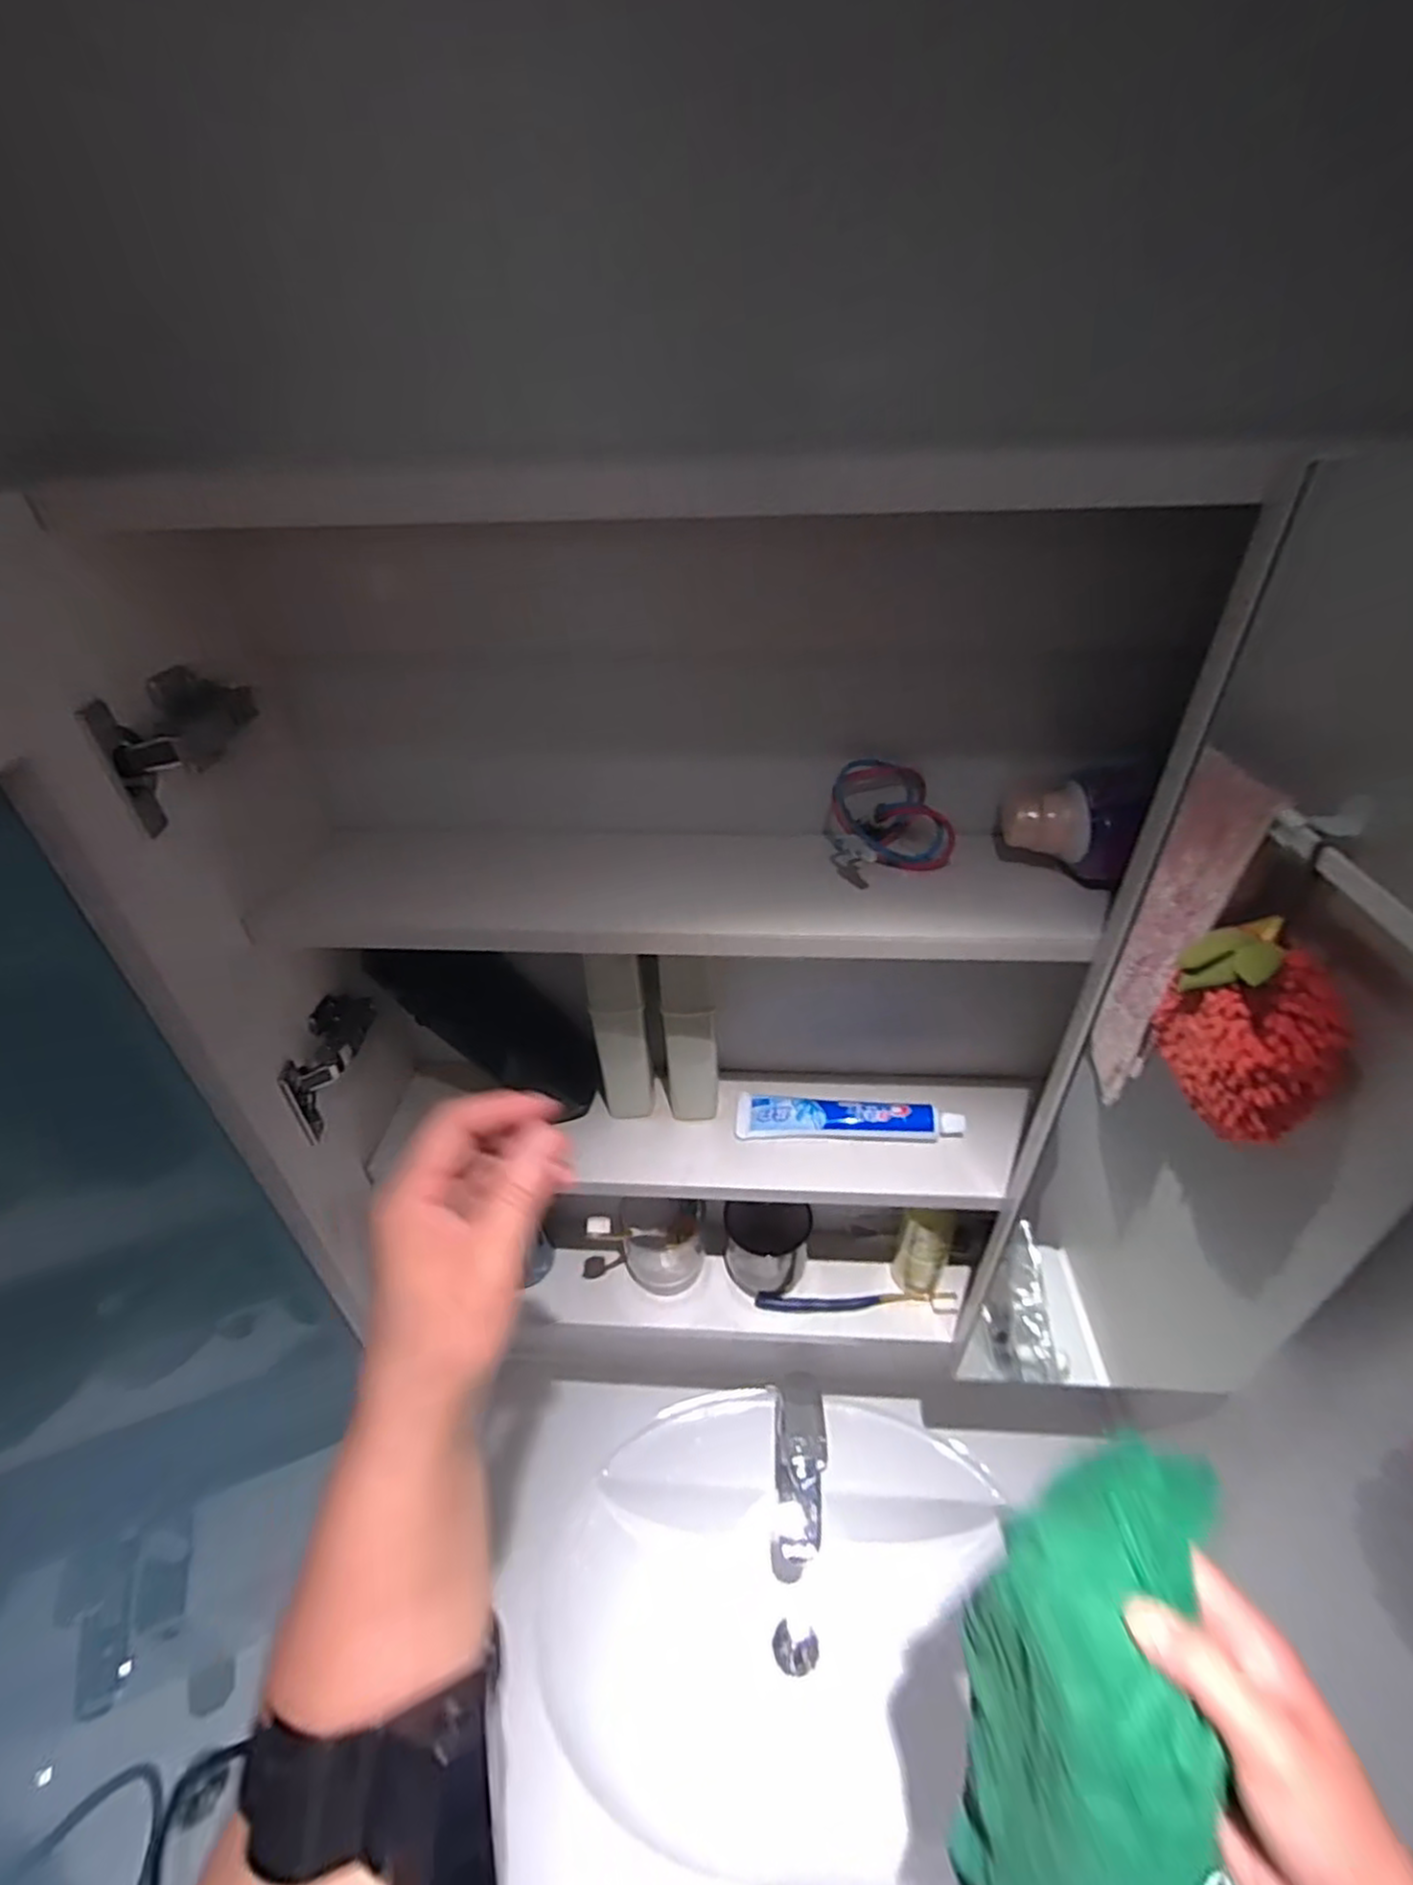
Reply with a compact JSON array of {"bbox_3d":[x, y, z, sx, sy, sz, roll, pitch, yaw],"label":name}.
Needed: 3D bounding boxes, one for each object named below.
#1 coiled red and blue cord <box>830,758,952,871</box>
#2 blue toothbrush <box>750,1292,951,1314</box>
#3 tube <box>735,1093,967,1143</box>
[{"bbox_3d":[0.114,-0.082,0.464,0.069,0.059,0.055,-8,37,-9],"label":"coiled red and blue cord"},{"bbox_3d":[0.140,0.338,0.689,0.185,0.013,0.018,0,36,2],"label":"blue toothbrush"},{"bbox_3d":[0.113,0.142,0.581,0.175,0.026,0.033,3,37,6],"label":"tube"}]

